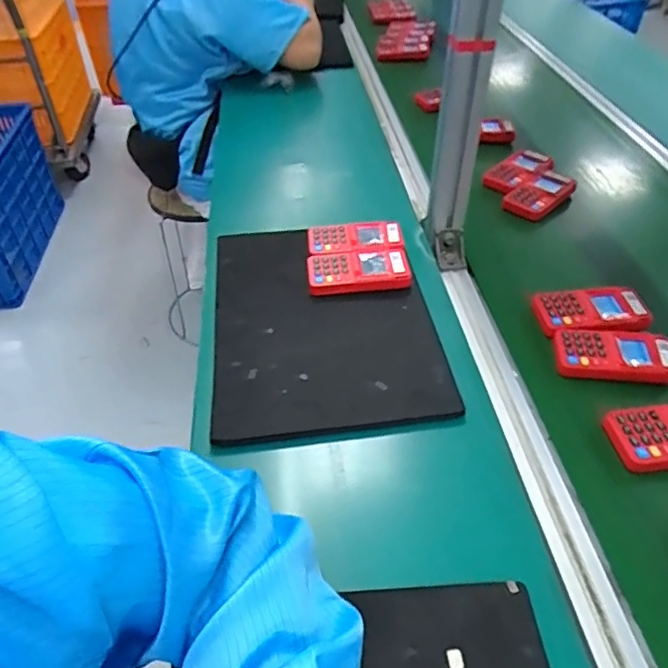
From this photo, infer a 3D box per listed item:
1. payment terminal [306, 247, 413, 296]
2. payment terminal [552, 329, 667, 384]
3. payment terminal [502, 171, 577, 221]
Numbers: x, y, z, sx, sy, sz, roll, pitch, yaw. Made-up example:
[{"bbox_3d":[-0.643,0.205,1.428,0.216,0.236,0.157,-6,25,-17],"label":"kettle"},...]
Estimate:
[{"bbox_3d":[0.030,-0.077,0.699,0.123,0.025,0.066,-3,43,-3],"label":"payment terminal"},{"bbox_3d":[0.305,0.021,0.618,0.124,0.028,0.055,5,44,6],"label":"payment terminal"},{"bbox_3d":[0.309,-0.204,0.843,0.119,0.028,0.066,-33,52,-29],"label":"payment terminal"}]

